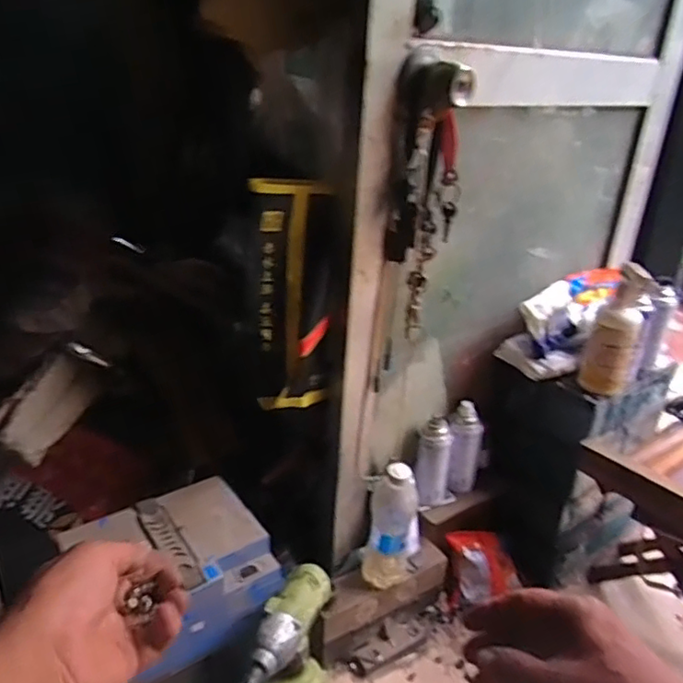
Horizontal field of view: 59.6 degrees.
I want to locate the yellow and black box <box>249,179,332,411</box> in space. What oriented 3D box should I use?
[{"bbox_3d":[-0.065,-0.049,0.773,0.117,0.292,0.073,2,26,-2],"label":"yellow and black box"}]

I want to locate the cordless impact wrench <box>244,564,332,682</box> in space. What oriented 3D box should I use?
[{"bbox_3d":[-0.079,0.440,0.766,0.082,0.223,0.218,9,26,11],"label":"cordless impact wrench"}]

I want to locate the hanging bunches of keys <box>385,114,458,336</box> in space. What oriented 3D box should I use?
[{"bbox_3d":[0.106,-0.151,0.790,0.034,0.280,0.101,24,33,37],"label":"hanging bunches of keys"}]

